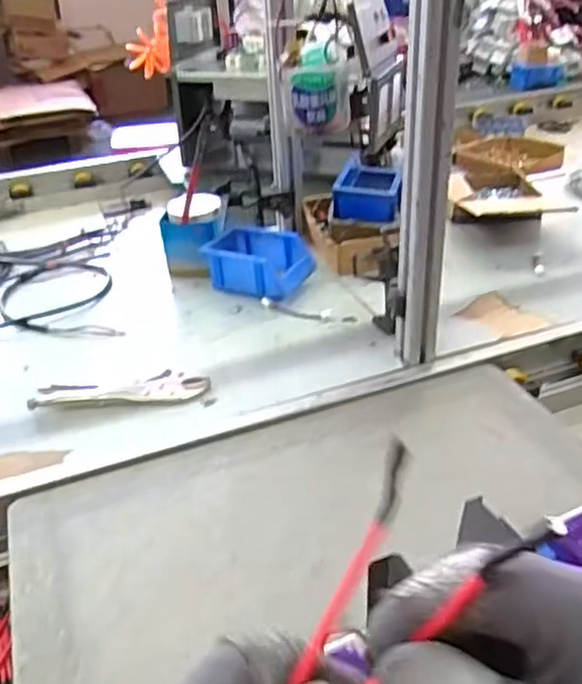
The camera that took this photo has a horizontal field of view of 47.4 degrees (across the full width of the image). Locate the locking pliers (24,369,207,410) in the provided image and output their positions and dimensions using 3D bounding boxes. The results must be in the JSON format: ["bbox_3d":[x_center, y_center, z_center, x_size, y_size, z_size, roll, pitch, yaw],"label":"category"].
[{"bbox_3d":[-0.212,0.059,0.832,0.212,0.011,0.054,-2,34,-1],"label":"locking pliers"}]

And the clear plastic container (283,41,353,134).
[{"bbox_3d":[0.025,-0.229,0.609,0.063,0.068,0.062,1,33,6],"label":"clear plastic container"}]

